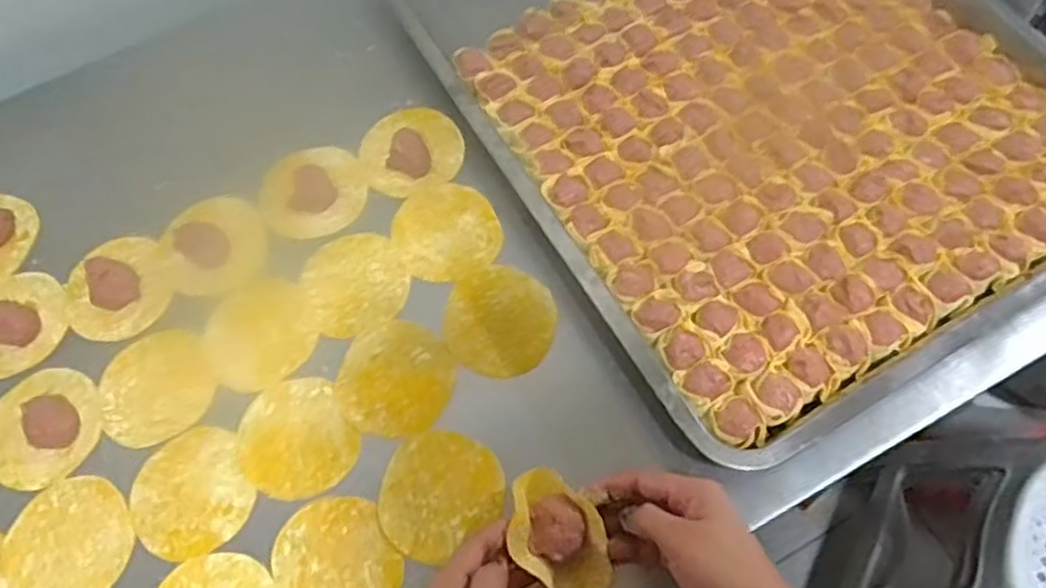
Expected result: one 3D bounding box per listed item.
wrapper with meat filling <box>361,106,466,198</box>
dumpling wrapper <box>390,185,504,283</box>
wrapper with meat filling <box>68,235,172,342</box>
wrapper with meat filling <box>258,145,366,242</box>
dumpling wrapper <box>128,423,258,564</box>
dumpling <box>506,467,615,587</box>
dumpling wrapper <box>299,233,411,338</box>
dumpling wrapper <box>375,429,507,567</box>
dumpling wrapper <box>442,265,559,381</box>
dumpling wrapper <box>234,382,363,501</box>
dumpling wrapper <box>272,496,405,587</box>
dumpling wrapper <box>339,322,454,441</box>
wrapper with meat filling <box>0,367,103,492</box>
[{"bbox_3d":[-0.090,-0.121,0.611,0.081,0.027,0.082,-17,65,-4],"label":"wrapper with meat filling"},{"bbox_3d":[-0.057,-0.046,0.581,0.077,0.007,0.079,-21,70,-9],"label":"dumpling wrapper"},{"bbox_3d":[-0.304,-0.008,0.569,0.079,0.029,0.080,-2,65,3],"label":"wrapper with meat filling"},{"bbox_3d":[-0.164,-0.081,0.590,0.072,0.022,0.082,40,74,19],"label":"wrapper with meat filling"},{"bbox_3d":[-0.222,0.133,0.511,0.076,0.004,0.083,-26,66,-9],"label":"dumpling wrapper"},{"bbox_3d":[0.021,0.149,0.473,0.053,0.032,0.083,-15,65,-6],"label":"dumpling"},{"bbox_3d":[-0.124,-0.009,0.567,0.074,0.004,0.076,0,68,-1],"label":"dumpling wrapper"},{"bbox_3d":[-0.056,0.129,0.503,0.081,0.004,0.073,-35,70,-12],"label":"dumpling wrapper"},{"bbox_3d":[-0.017,0.019,0.552,0.079,0.006,0.081,-2,65,3],"label":"dumpling wrapper"},{"bbox_3d":[-0.155,0.099,0.521,0.072,0.004,0.082,-32,71,-12],"label":"dumpling wrapper"},{"bbox_3d":[-0.120,0.174,0.489,0.074,0.004,0.084,-33,69,-12],"label":"dumpling wrapper"},{"bbox_3d":[-0.089,0.059,0.535,0.079,0.004,0.084,-14,65,-3],"label":"dumpling wrapper"},{"bbox_3d":[-0.340,0.091,0.535,0.081,0.012,0.085,-2,65,3],"label":"wrapper with meat filling"}]

